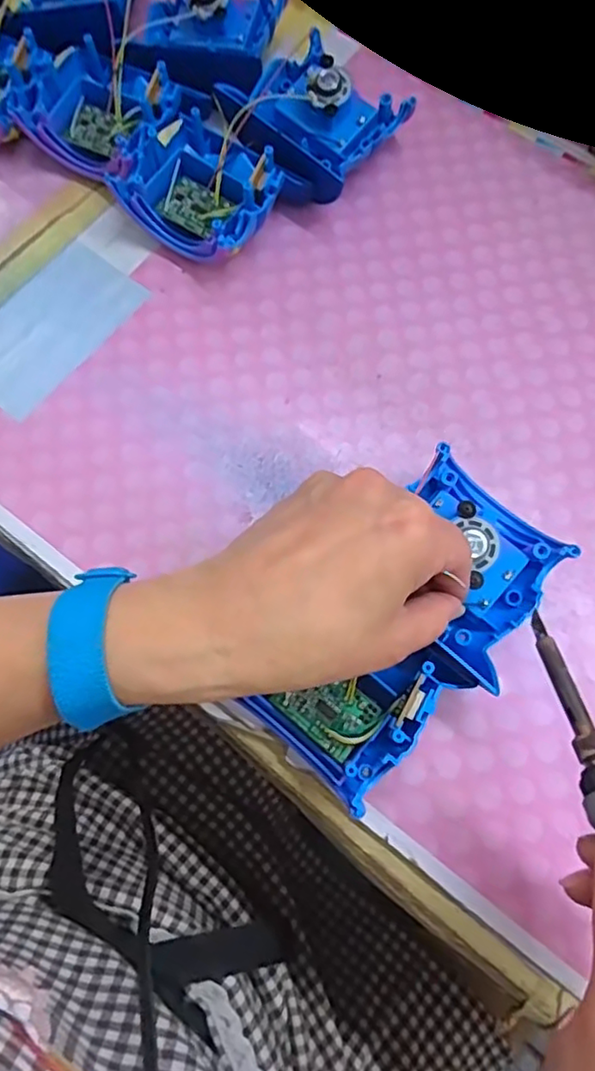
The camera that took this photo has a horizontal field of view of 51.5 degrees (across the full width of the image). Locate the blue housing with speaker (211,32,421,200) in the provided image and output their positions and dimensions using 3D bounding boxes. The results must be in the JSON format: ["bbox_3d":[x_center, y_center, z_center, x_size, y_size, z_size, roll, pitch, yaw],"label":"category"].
[{"bbox_3d":[0.006,-0.252,0.378,0.093,0.045,0.090,34,77,11],"label":"blue housing with speaker"}]

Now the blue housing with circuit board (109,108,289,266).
[{"bbox_3d":[-0.057,-0.203,0.367,0.091,0.036,0.080,35,77,11],"label":"blue housing with circuit board"}]

